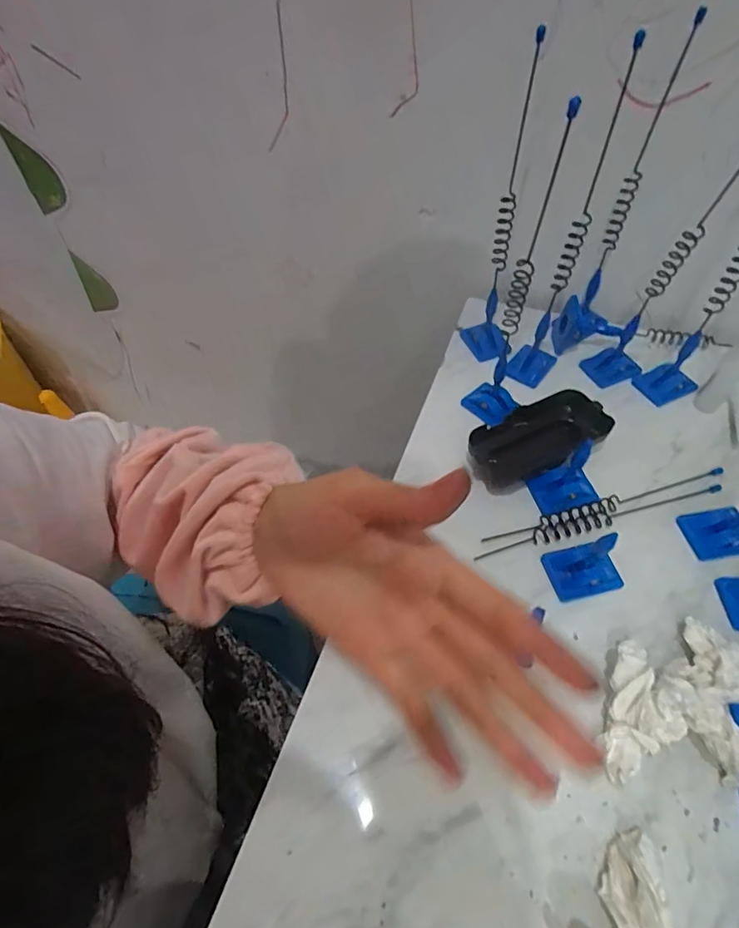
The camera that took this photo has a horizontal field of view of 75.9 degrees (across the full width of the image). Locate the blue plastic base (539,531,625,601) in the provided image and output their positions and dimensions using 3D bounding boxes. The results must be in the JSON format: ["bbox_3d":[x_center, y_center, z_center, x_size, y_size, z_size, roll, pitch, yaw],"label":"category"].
[{"bbox_3d":[0.143,0.067,0.313,0.044,0.025,0.033,-12,55,-4],"label":"blue plastic base"}]

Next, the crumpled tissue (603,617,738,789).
[{"bbox_3d":[0.168,0.128,0.260,0.074,0.041,0.093,11,56,12],"label":"crumpled tissue"}]

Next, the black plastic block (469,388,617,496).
[{"bbox_3d":[0.132,-0.019,0.371,0.108,0.024,0.055,-27,57,-14],"label":"black plastic block"}]

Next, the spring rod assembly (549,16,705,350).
[{"bbox_3d":[0.193,-0.192,0.370,0.035,0.222,0.065,21,60,17],"label":"spring rod assembly"}]

